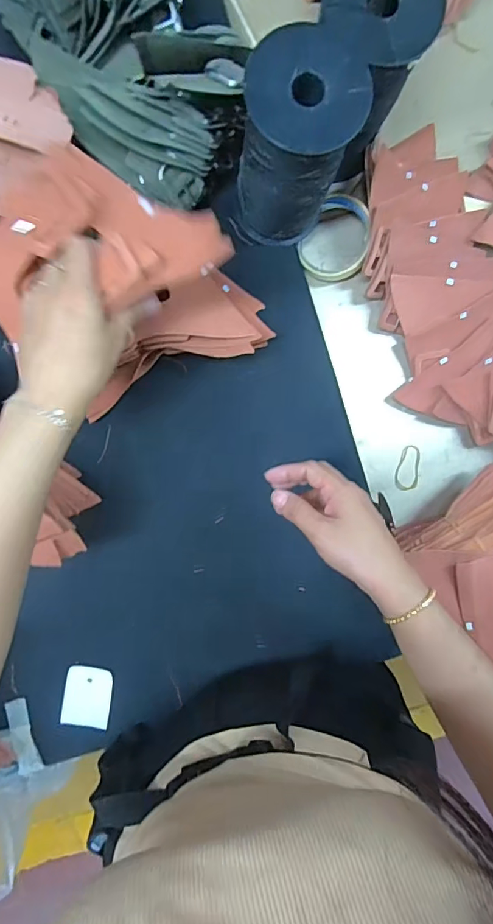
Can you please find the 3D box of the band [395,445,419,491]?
[{"bbox_3d":[0.200,0.007,0.577,0.029,0.004,0.056,9,93,-3],"label":"band"}]

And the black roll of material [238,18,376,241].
[{"bbox_3d":[0.044,-0.289,0.452,0.092,0.186,0.097,0,93,-2],"label":"black roll of material"}]

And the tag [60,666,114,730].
[{"bbox_3d":[-0.185,0.274,0.545,0.054,0.005,0.070,7,92,-8],"label":"tag"}]

